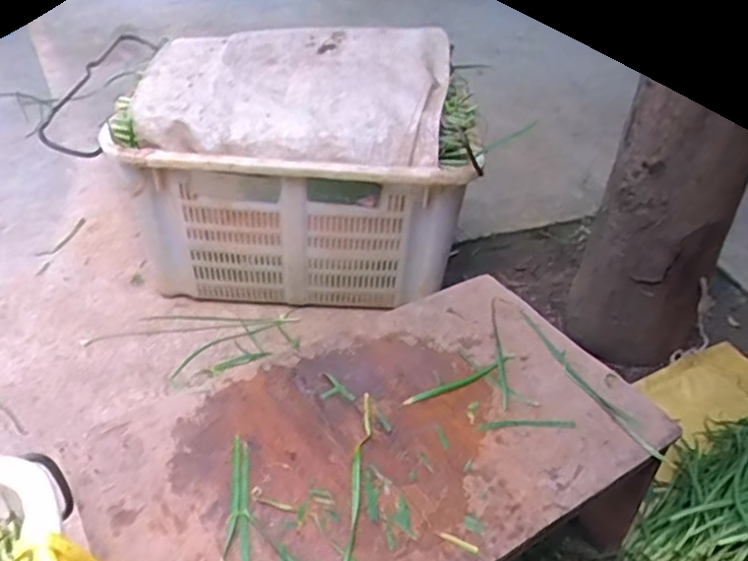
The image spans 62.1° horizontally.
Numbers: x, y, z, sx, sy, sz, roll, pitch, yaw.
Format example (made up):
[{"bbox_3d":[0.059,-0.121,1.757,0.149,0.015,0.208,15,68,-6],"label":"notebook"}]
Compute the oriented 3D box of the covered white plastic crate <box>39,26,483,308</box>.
[{"bbox_3d":[-0.133,-0.189,1.228,0.614,0.478,0.314,5,38,0],"label":"covered white plastic crate"}]

